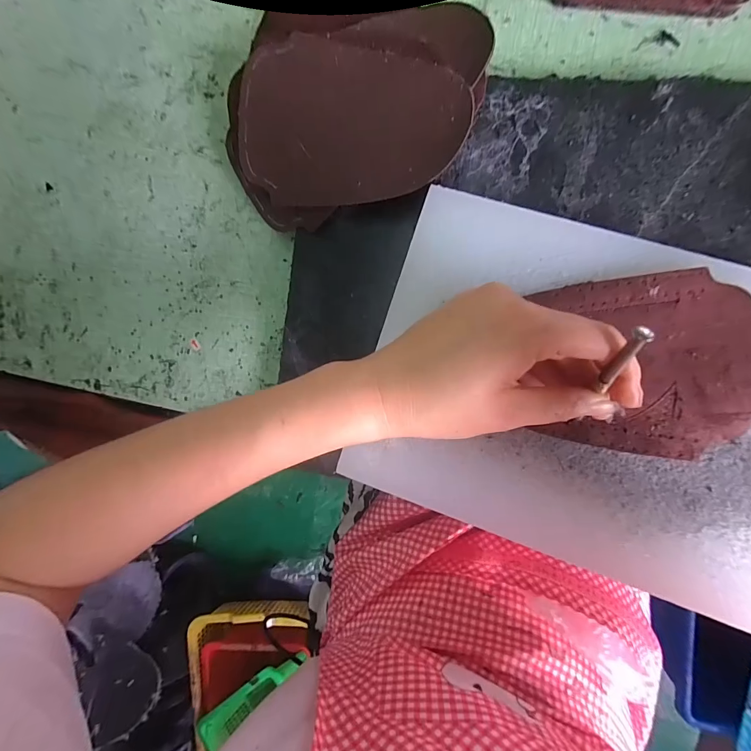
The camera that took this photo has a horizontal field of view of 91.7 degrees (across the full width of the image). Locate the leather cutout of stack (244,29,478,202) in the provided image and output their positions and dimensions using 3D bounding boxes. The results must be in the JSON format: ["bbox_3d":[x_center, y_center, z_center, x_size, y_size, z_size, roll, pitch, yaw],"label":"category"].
[{"bbox_3d":[-0.018,-0.168,0.243,0.153,0.009,0.102,8,98,12],"label":"leather cutout of stack"}]

